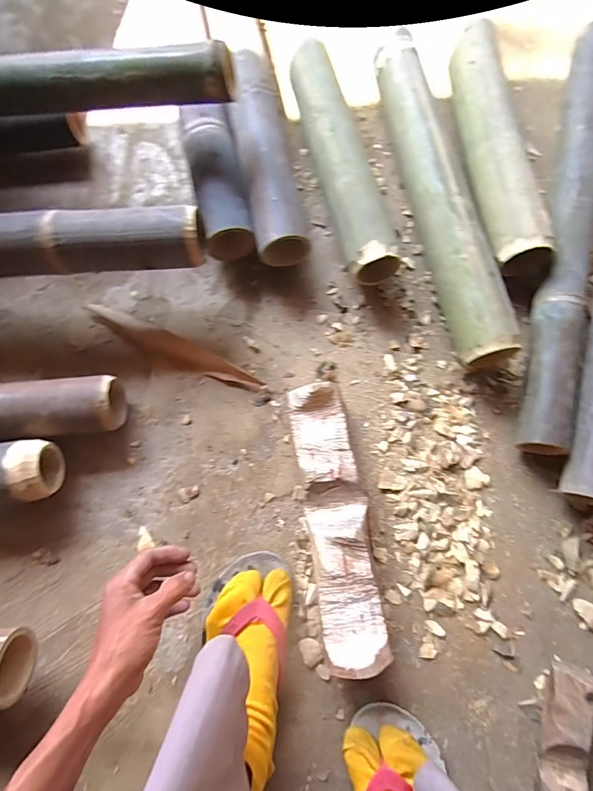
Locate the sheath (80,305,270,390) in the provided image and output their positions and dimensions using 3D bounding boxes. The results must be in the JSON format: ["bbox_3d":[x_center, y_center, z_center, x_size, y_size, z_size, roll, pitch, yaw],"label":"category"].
[{"bbox_3d":[-0.166,-0.060,0.563,0.253,0.016,0.042,26,79,6],"label":"sheath"}]

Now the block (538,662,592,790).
[{"bbox_3d":[0.282,0.375,0.445,0.049,0.049,0.166,12,78,3],"label":"block"}]

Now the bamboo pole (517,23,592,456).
[{"bbox_3d":[0.369,-0.233,0.577,0.056,0.057,0.635,13,78,4],"label":"bamboo pole"}]

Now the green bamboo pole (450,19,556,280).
[{"bbox_3d":[0.274,-0.348,0.595,0.070,0.074,0.366,-7,77,-1],"label":"green bamboo pole"}]

